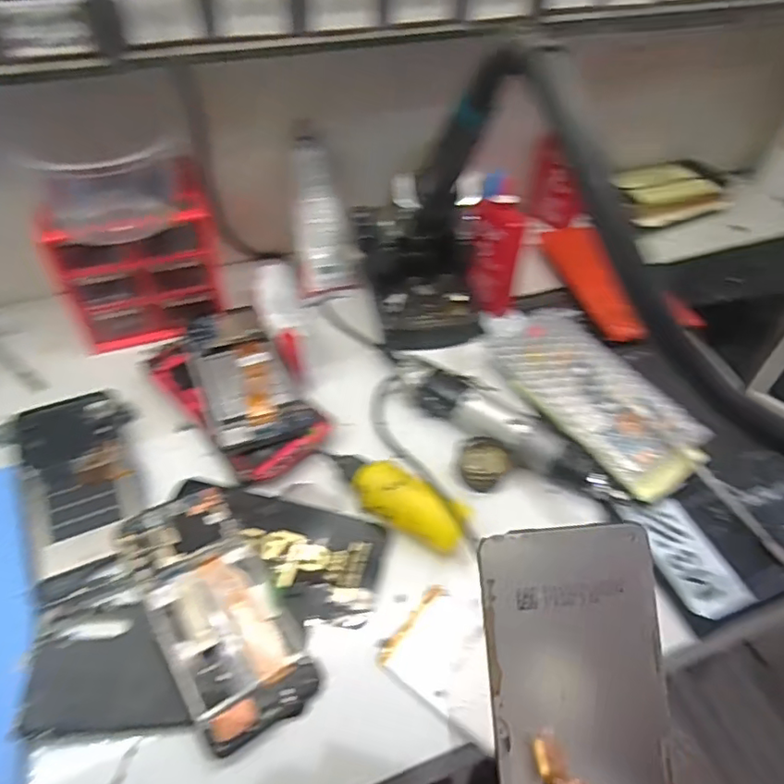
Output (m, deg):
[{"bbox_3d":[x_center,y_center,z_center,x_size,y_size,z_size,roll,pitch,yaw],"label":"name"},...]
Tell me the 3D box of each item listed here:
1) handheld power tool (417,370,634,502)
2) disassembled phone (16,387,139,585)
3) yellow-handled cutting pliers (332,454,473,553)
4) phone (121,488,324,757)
[{"bbox_3d":[0.098,0.033,0.441,0.173,0.028,0.035,28,53,19],"label":"handheld power tool"},{"bbox_3d":[-0.228,0.060,0.410,0.072,0.018,0.140,-11,50,-18],"label":"disassembled phone"},{"bbox_3d":[0.003,0.076,0.399,0.103,0.034,0.031,28,53,20],"label":"yellow-handled cutting pliers"},{"bbox_3d":[-0.110,0.132,0.356,0.069,0.014,0.157,-26,55,-23],"label":"phone"}]

